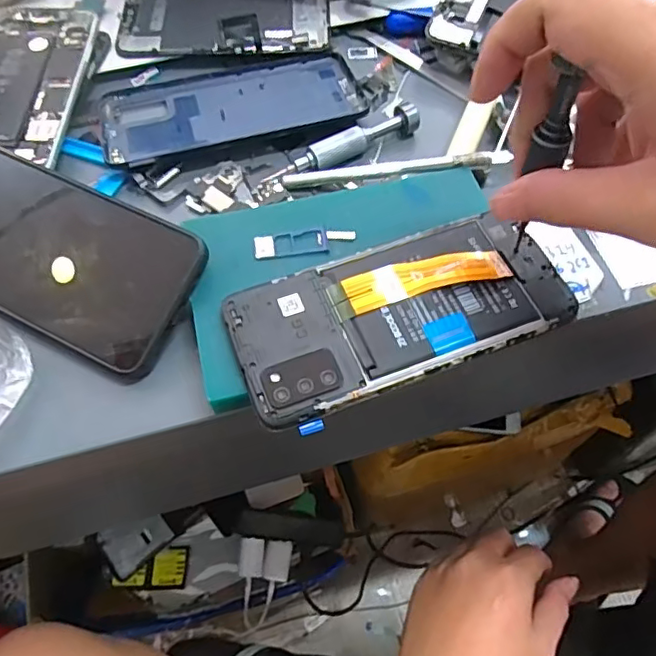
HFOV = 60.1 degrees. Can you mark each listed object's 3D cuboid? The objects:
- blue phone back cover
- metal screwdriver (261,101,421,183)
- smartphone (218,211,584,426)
[{"bbox_3d":[-0.062,-0.144,0.364,0.162,0.006,0.074,-16,60,-9],"label":"blue phone back cover"},{"bbox_3d":[0.010,-0.109,0.340,0.101,0.013,0.016,-27,63,-15],"label":"metal screwdriver"},{"bbox_3d":[0.034,-0.009,0.269,0.155,0.009,0.071,-18,61,-10],"label":"smartphone"}]

